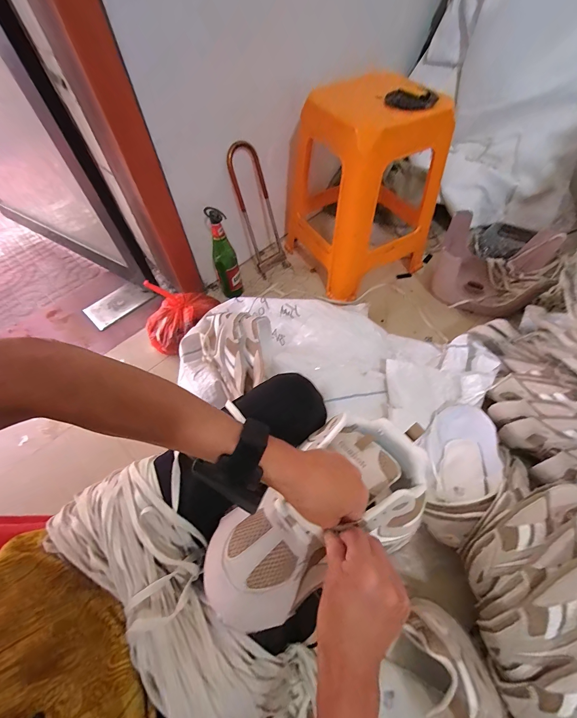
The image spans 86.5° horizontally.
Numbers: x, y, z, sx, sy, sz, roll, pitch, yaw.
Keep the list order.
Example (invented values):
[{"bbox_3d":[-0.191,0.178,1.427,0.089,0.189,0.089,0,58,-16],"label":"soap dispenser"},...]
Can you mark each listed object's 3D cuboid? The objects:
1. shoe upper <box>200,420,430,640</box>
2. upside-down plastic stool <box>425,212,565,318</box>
[{"bbox_3d":[0.042,0.161,0.326,0.271,0.067,0.135,-31,62,-17],"label":"shoe upper"},{"bbox_3d":[0.607,-0.275,0.943,0.295,0.164,0.241,26,63,17],"label":"upside-down plastic stool"}]

